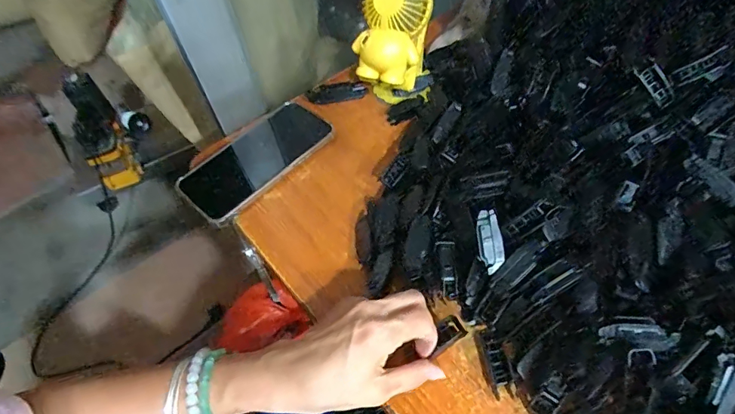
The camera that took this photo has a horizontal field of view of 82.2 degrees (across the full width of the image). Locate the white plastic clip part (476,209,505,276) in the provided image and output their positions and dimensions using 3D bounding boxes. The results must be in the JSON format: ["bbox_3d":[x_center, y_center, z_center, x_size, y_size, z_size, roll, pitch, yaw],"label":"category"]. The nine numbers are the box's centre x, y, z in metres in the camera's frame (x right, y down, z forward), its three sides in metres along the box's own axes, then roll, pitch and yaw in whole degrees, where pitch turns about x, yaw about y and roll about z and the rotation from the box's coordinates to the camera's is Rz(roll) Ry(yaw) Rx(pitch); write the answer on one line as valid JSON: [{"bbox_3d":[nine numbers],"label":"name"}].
[{"bbox_3d":[0.094,0.026,0.322,0.017,0.006,0.047,-7,87,-2],"label":"white plastic clip part"}]

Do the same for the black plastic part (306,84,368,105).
[{"bbox_3d":[-0.036,-0.138,0.514,0.072,0.020,0.008,-13,54,-4],"label":"black plastic part"}]

